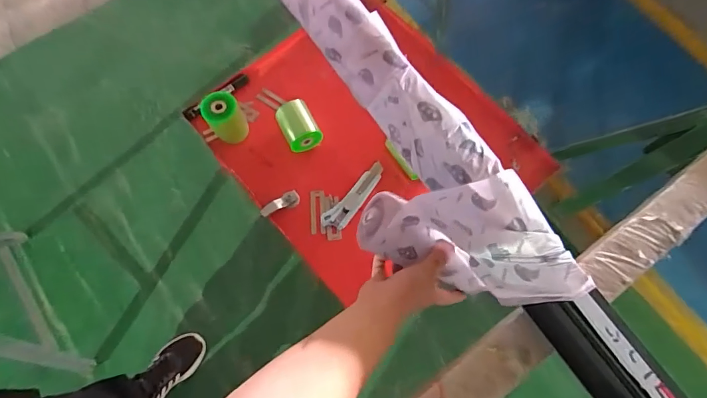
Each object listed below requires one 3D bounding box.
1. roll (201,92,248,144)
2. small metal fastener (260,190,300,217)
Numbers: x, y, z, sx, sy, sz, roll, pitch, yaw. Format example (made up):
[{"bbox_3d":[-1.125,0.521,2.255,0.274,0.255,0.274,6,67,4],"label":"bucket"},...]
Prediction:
[{"bbox_3d":[-0.224,-0.140,0.697,0.061,0.082,0.056,1,71,-2],"label":"roll"},{"bbox_3d":[-0.124,0.010,0.678,0.069,0.018,0.025,-31,75,-12],"label":"small metal fastener"}]

